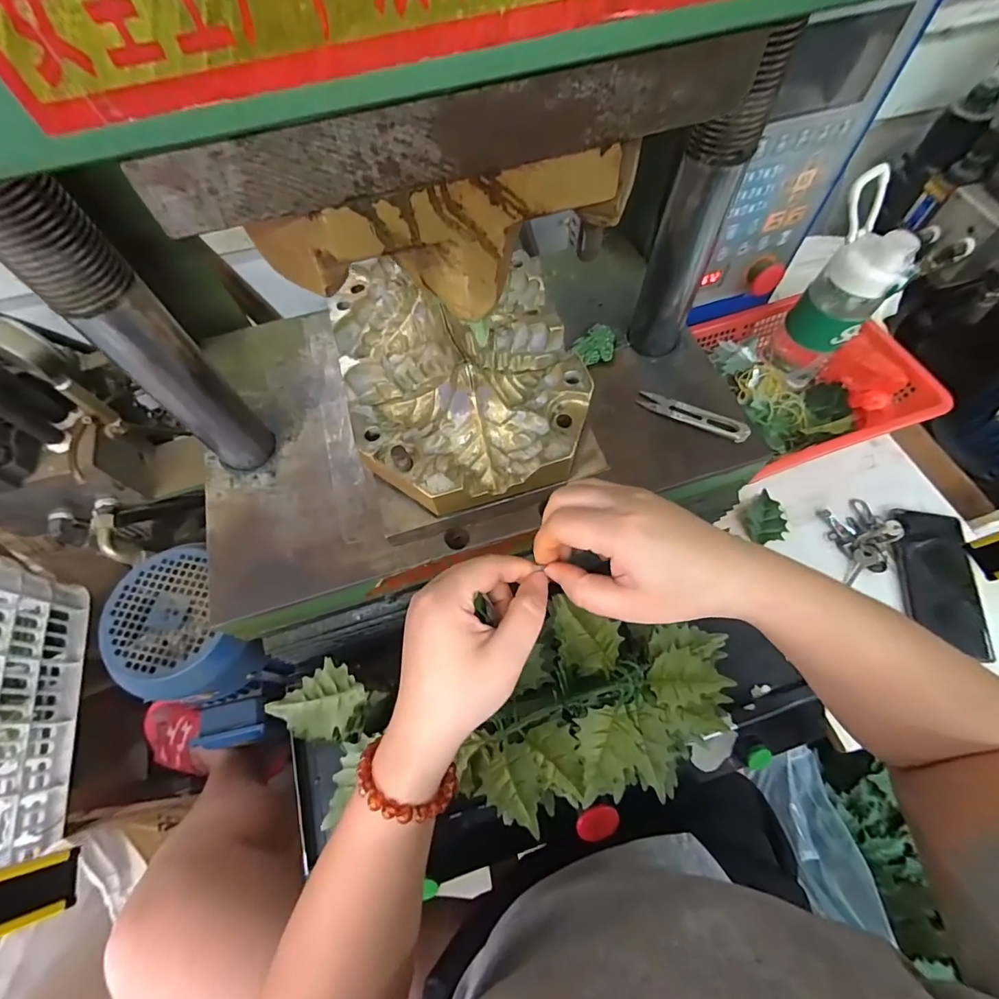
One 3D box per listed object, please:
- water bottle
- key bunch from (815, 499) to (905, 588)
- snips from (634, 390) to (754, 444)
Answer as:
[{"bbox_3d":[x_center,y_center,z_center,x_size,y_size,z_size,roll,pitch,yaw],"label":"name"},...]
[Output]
[{"bbox_3d":[0.396,-0.236,0.553,0.094,0.226,0.074,37,72,18],"label":"water bottle"},{"bbox_3d":[0.416,0.041,0.531,0.082,0.019,0.082,-23,66,-8],"label":"key bunch"},{"bbox_3d":[0.181,-0.081,0.430,0.101,0.010,0.023,23,68,13],"label":"snips"}]

